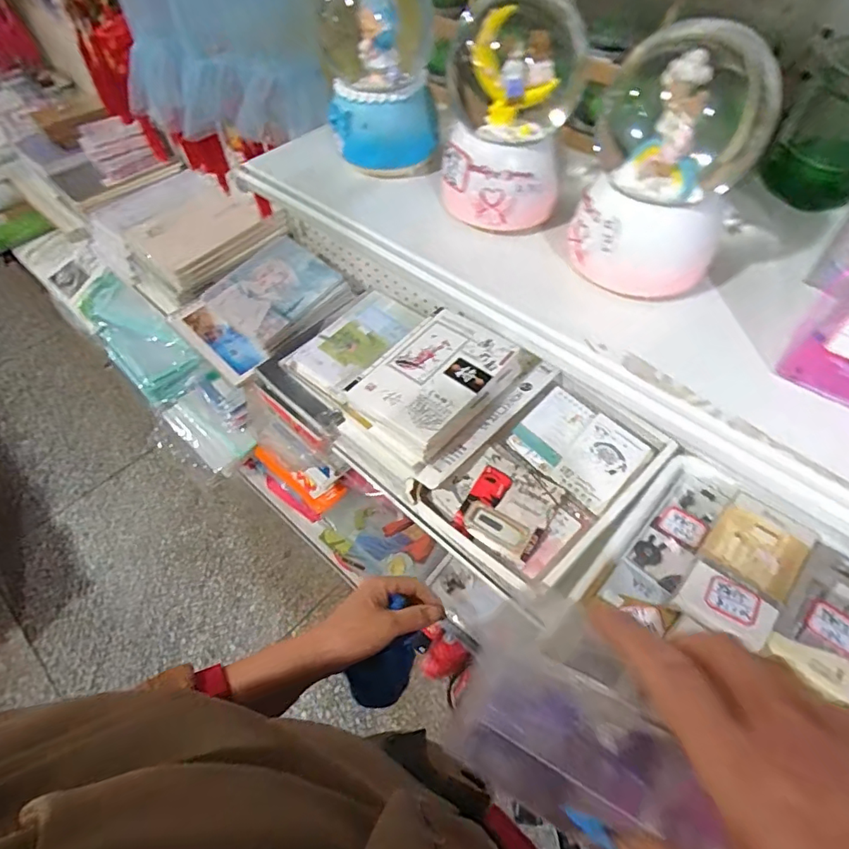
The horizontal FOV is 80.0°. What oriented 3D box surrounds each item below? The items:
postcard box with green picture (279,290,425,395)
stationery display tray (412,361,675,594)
[{"bbox_3d":[-0.112,-0.136,0.839,0.120,0.044,0.219,37,63,25],"label":"postcard box with green picture"},{"bbox_3d":[0.146,0.055,0.633,0.286,0.043,0.207,-38,61,-23],"label":"stationery display tray"}]

